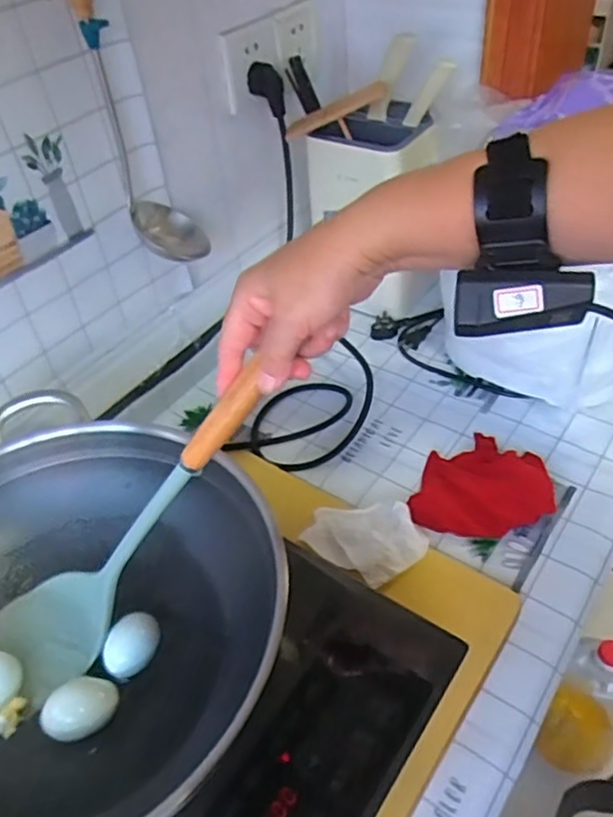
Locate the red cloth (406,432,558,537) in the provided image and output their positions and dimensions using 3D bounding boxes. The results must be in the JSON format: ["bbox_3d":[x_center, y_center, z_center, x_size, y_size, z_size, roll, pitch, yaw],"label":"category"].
[{"bbox_3d":[0.193,0.078,0.698,0.138,0.030,0.132,9,47,16],"label":"red cloth"}]

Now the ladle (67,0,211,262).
[{"bbox_3d":[-0.161,-0.297,0.588,0.071,0.346,0.079,-16,46,-9],"label":"ladle"}]

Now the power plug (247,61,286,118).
[{"bbox_3d":[-0.047,-0.372,0.755,0.040,0.055,0.016,-9,45,-2],"label":"power plug"}]

